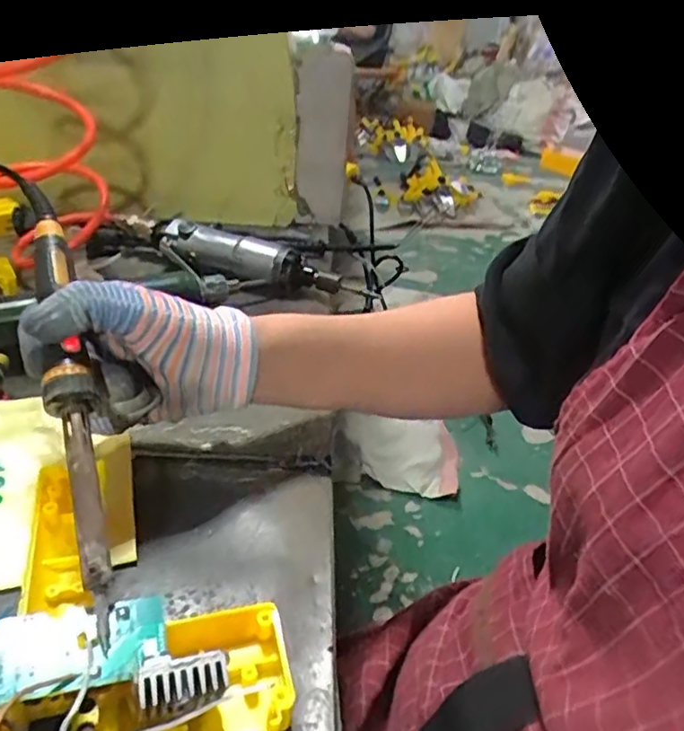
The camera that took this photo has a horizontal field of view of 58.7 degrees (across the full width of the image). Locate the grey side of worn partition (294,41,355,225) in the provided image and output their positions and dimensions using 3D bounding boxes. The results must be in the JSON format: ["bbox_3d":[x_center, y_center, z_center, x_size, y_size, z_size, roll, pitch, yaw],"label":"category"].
[{"bbox_3d":[-0.023,-0.255,0.686,0.060,0.183,0.041,4,34,-3],"label":"grey side of worn partition"}]

